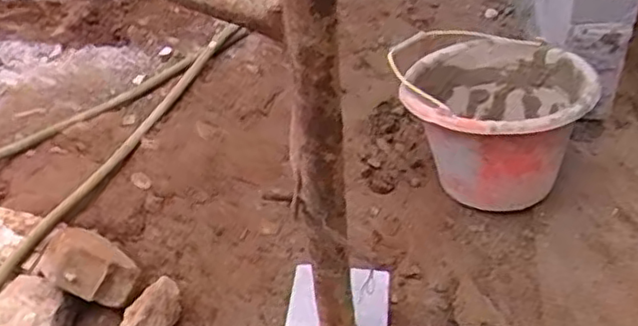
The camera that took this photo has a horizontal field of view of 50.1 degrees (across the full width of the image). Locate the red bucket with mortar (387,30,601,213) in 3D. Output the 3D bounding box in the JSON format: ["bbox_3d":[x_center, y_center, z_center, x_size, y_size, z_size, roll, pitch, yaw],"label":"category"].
[{"bbox_3d":[0.283,-0.086,1.145,0.285,0.191,0.284,2,42,-1],"label":"red bucket with mortar"}]

